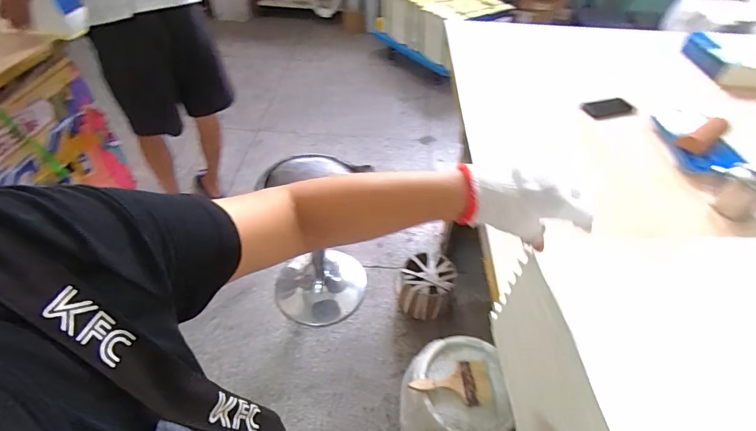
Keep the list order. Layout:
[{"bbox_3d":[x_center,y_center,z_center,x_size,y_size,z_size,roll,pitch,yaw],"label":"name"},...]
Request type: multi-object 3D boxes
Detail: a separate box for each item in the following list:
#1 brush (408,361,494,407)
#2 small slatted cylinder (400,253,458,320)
[{"bbox_3d":[0.176,0.405,0.944,0.195,0.029,0.107,-2,46,-4],"label":"brush"},{"bbox_3d":[0.191,0.288,1.556,0.192,0.189,0.208,1,46,-1],"label":"small slatted cylinder"}]

